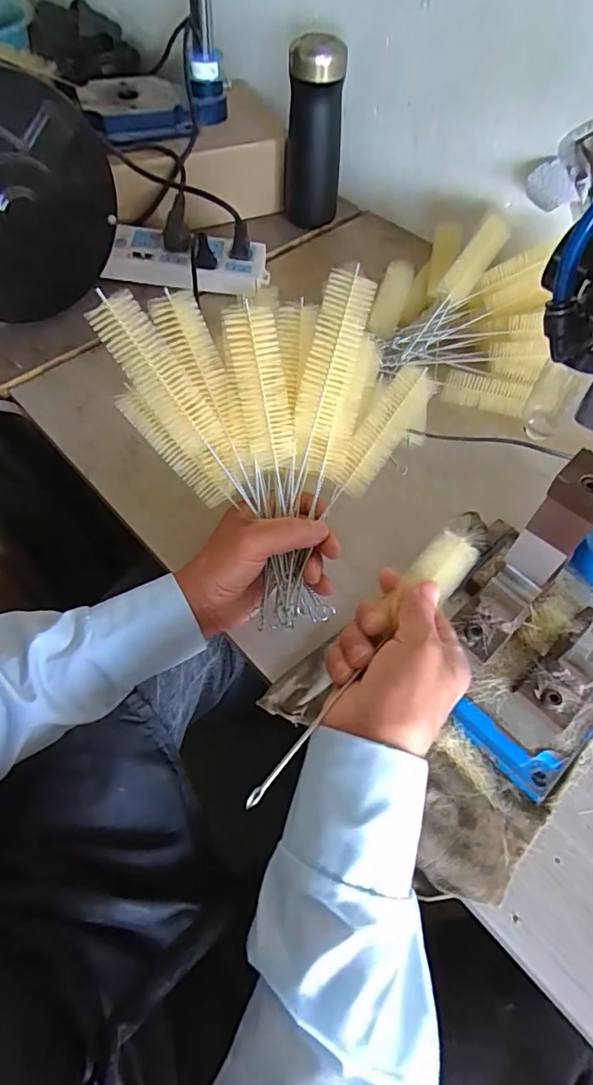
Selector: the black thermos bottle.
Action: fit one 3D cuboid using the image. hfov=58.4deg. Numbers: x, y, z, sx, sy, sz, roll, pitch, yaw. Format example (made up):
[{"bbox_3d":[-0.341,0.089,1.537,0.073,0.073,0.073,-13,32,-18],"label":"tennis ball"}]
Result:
[{"bbox_3d":[0.021,-0.539,0.709,0.071,0.198,0.062,-3,58,-4],"label":"black thermos bottle"}]

